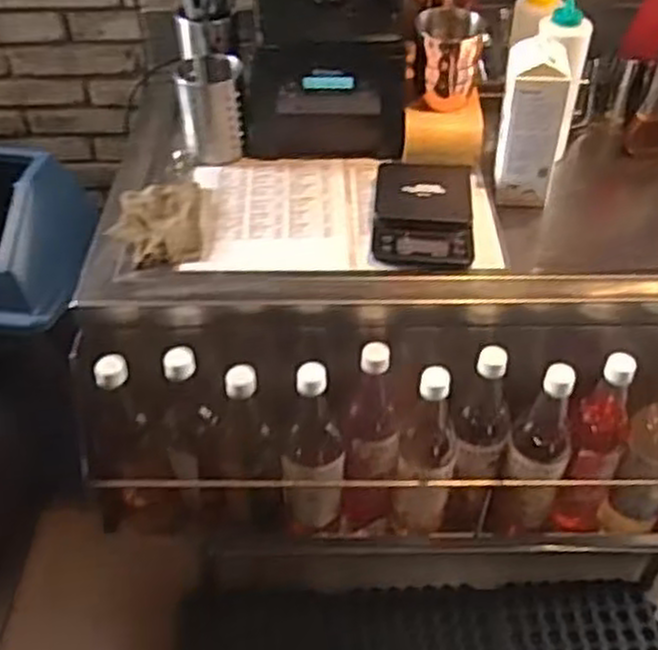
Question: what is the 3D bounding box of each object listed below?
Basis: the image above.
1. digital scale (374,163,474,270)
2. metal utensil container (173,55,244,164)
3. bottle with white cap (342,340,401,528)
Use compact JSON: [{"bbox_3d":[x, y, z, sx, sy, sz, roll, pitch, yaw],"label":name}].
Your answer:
[{"bbox_3d":[0.122,-0.146,0.997,0.123,0.024,0.190,2,45,3],"label":"digital scale"},{"bbox_3d":[-0.161,-0.294,1.069,0.081,0.122,0.071,-7,45,-5],"label":"metal utensil container"},{"bbox_3d":[0.055,0.157,0.992,0.066,0.301,0.071,3,45,4],"label":"bottle with white cap"}]

